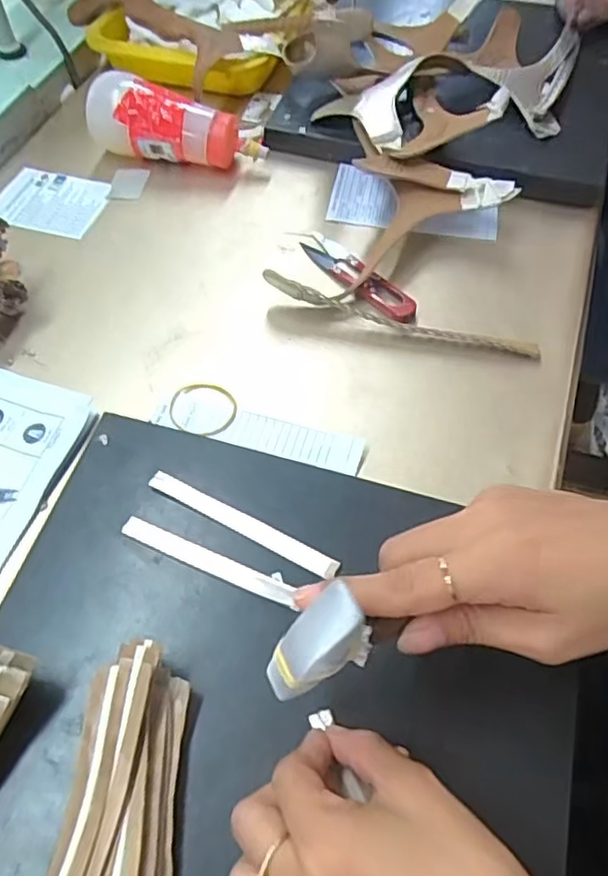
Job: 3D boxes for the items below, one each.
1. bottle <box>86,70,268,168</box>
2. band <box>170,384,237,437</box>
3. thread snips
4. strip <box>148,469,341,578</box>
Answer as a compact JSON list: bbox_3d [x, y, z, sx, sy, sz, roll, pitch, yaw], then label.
[{"bbox_3d":[-0.115,-0.273,0.556,0.157,0.062,0.046,12,59,8],"label":"bottle"},{"bbox_3d":[-0.070,-0.020,0.430,0.046,0.004,0.043,4,58,2],"label":"band"},{"bbox_3d":[0.043,-0.129,0.495,0.026,0.011,0.113,-38,65,-21],"label":"thread snips"},{"bbox_3d":[-0.036,0.048,0.362,0.121,0.005,0.012,25,61,15],"label":"strip"}]

